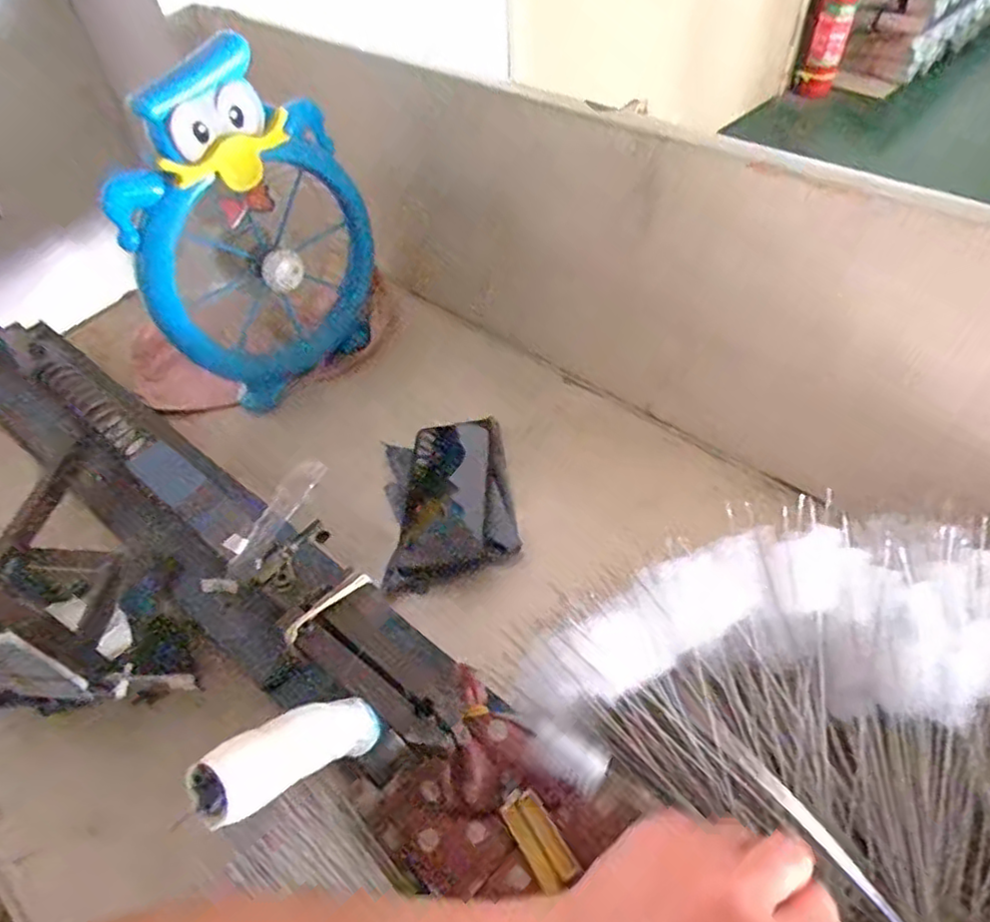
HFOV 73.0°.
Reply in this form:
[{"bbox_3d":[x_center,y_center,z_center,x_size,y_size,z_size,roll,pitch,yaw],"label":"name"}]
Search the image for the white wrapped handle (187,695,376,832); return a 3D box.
[{"bbox_3d":[-0.079,0.117,0.274,0.021,0.099,0.020,29,97,24],"label":"white wrapped handle"}]

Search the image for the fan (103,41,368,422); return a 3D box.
[{"bbox_3d":[-0.220,-0.204,0.628,0.226,0.297,0.071,-37,58,-23],"label":"fan"}]

